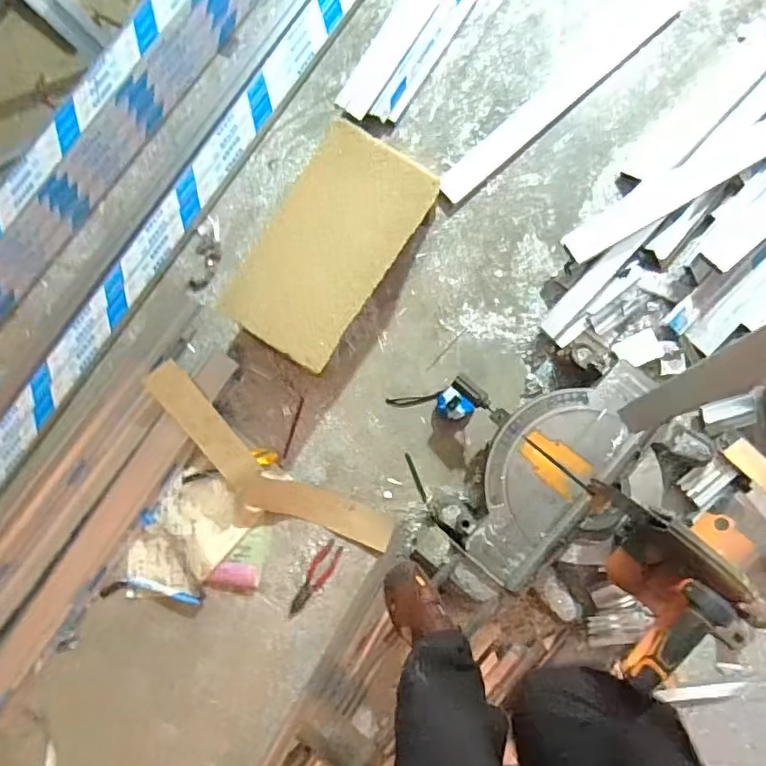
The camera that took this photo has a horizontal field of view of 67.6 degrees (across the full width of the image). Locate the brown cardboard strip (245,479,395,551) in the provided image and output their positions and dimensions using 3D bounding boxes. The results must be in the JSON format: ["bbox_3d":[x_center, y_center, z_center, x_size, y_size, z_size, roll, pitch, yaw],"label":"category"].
[{"bbox_3d":[-0.138,0.274,1.238,0.326,0.014,0.078,18,87,4],"label":"brown cardboard strip"}]

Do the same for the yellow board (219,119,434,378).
[{"bbox_3d":[-0.104,-0.266,1.113,0.240,0.023,0.436,33,91,-1],"label":"yellow board"}]

